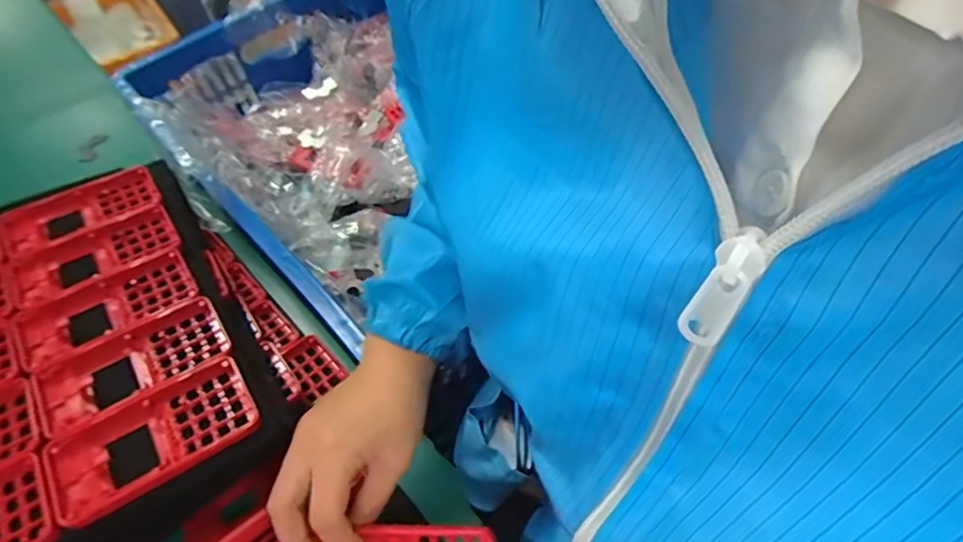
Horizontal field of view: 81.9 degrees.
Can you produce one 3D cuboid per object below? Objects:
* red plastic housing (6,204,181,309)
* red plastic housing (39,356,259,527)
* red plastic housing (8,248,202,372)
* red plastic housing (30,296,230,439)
[{"bbox_3d":[-0.325,-0.010,0.467,0.124,0.017,0.071,-27,55,-18],"label":"red plastic housing"},{"bbox_3d":[-0.217,0.111,0.369,0.125,0.017,0.062,-31,57,-20],"label":"red plastic housing"},{"bbox_3d":[-0.293,0.031,0.433,0.125,0.017,0.067,-29,56,-19],"label":"red plastic housing"},{"bbox_3d":[-0.251,0.069,0.403,0.124,0.018,0.064,-30,56,-20],"label":"red plastic housing"}]

